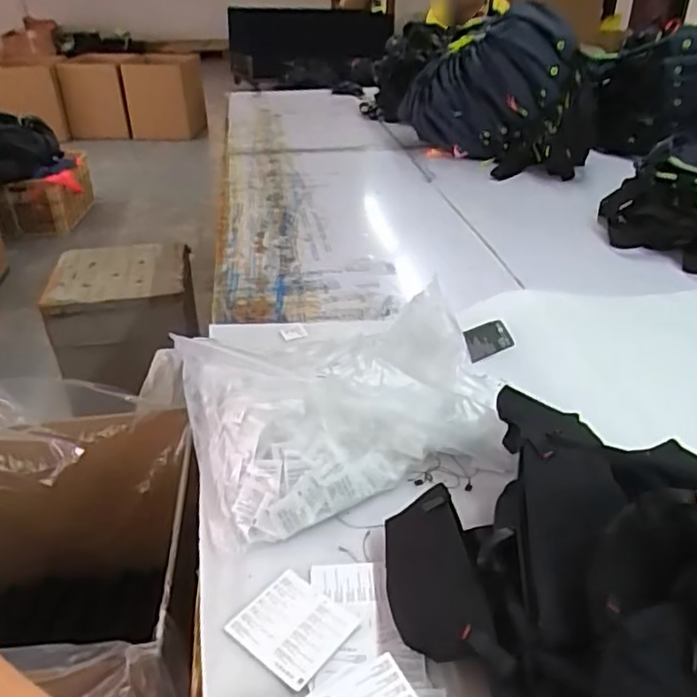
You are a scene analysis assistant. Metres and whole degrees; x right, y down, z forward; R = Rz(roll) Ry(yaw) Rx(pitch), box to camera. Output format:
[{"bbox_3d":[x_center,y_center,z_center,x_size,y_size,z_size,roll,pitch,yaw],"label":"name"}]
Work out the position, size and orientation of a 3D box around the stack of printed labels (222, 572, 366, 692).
[{"bbox_3d":[-0.053,0.266,0.600,0.097,0.006,0.090,23,39,33],"label":"stack of printed labels"}]

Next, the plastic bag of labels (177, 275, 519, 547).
[{"bbox_3d":[-0.001,0.050,0.832,0.414,0.139,0.345,-9,33,-14],"label":"plastic bag of labels"}]

